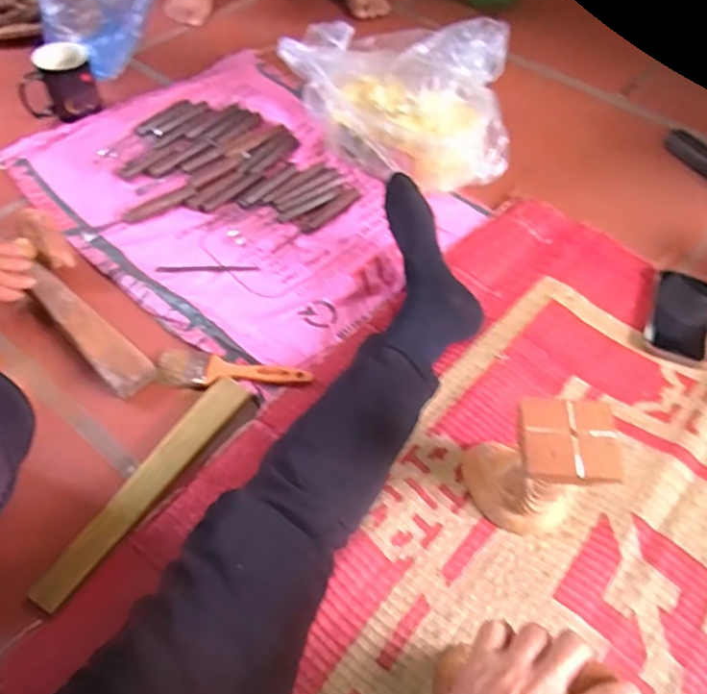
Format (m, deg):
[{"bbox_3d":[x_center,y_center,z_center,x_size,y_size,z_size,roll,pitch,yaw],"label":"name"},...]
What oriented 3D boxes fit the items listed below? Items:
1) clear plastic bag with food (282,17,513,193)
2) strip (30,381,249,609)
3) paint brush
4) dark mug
[{"bbox_3d":[0.074,-0.375,0.907,0.322,0.180,0.190,28,59,18],"label":"clear plastic bag with food"},{"bbox_3d":[-0.210,0.137,0.634,0.039,0.018,0.283,28,59,18],"label":"strip"},{"bbox_3d":[-0.140,0.029,0.722,0.179,0.012,0.046,5,55,3],"label":"paint brush"},{"bbox_3d":[-0.469,-0.416,0.982,0.116,0.091,0.070,-26,59,-18],"label":"dark mug"}]

